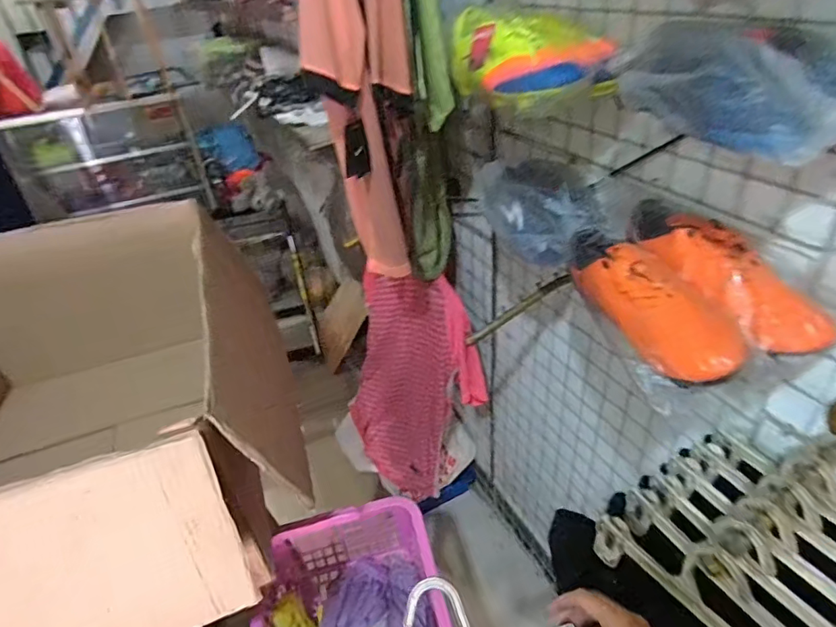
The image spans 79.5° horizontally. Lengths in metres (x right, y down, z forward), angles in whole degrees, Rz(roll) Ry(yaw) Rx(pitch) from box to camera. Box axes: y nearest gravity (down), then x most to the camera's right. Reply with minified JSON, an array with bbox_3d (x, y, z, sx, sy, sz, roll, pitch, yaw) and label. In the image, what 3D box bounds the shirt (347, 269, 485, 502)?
[{"bbox_3d":[-0.043,0.189,1.354,0.187,0.618,0.478,-32,42,-31],"label":"shirt"}]

